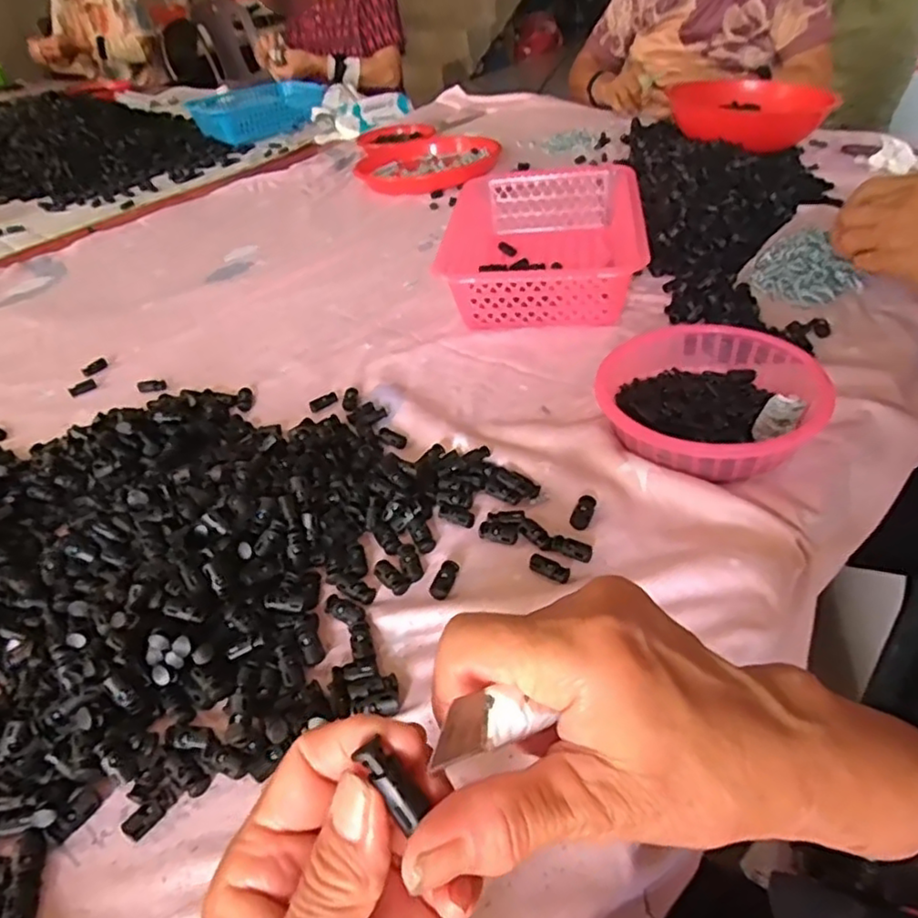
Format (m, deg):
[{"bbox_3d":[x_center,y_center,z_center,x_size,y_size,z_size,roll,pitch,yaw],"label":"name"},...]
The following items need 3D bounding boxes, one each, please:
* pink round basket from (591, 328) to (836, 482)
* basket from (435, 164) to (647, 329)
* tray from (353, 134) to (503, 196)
[{"bbox_3d":[0.202,-0.047,0.530,0.170,0.049,0.163,-5,40,5],"label":"pink round basket"},{"bbox_3d":[0.101,-0.251,0.769,0.219,0.079,0.281,1,41,12],"label":"basket"},{"bbox_3d":[-0.056,-0.529,1.140,0.245,0.034,0.230,-11,40,-2],"label":"tray"}]

